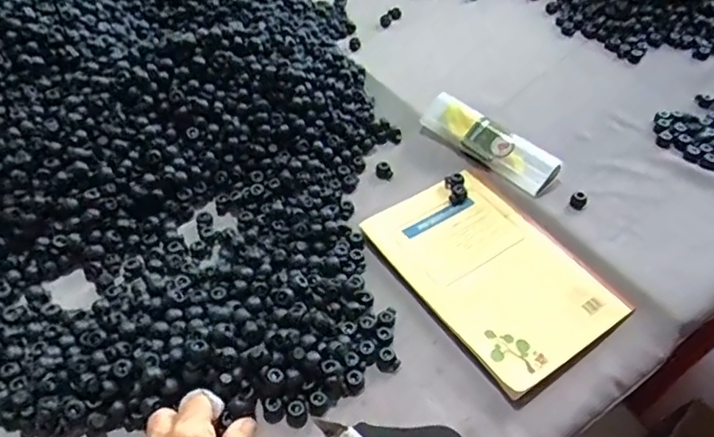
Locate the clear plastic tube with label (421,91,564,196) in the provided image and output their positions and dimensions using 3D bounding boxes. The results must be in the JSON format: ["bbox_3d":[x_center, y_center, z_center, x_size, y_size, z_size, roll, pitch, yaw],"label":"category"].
[{"bbox_3d":[0.132,-0.077,0.592,0.036,0.034,0.153,-33,57,-29],"label":"clear plastic tube with label"}]

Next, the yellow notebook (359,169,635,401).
[{"bbox_3d":[0.117,0.040,0.509,0.136,0.010,0.199,-26,52,-24],"label":"yellow notebook"}]

